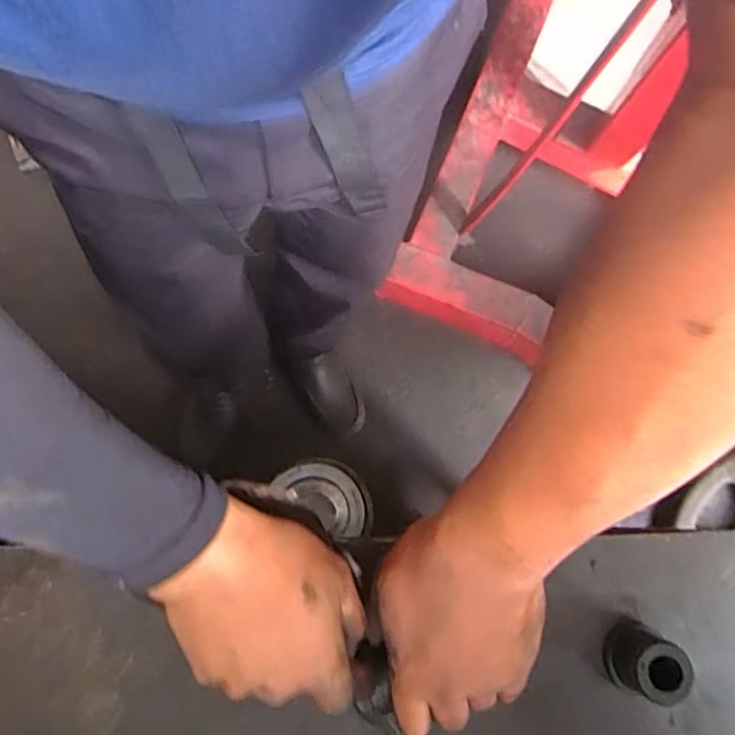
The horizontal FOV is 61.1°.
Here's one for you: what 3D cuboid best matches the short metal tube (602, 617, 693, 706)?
[{"bbox_3d":[0.192,0.202,0.429,0.039,0.053,0.044,17,76,3],"label":"short metal tube"}]

